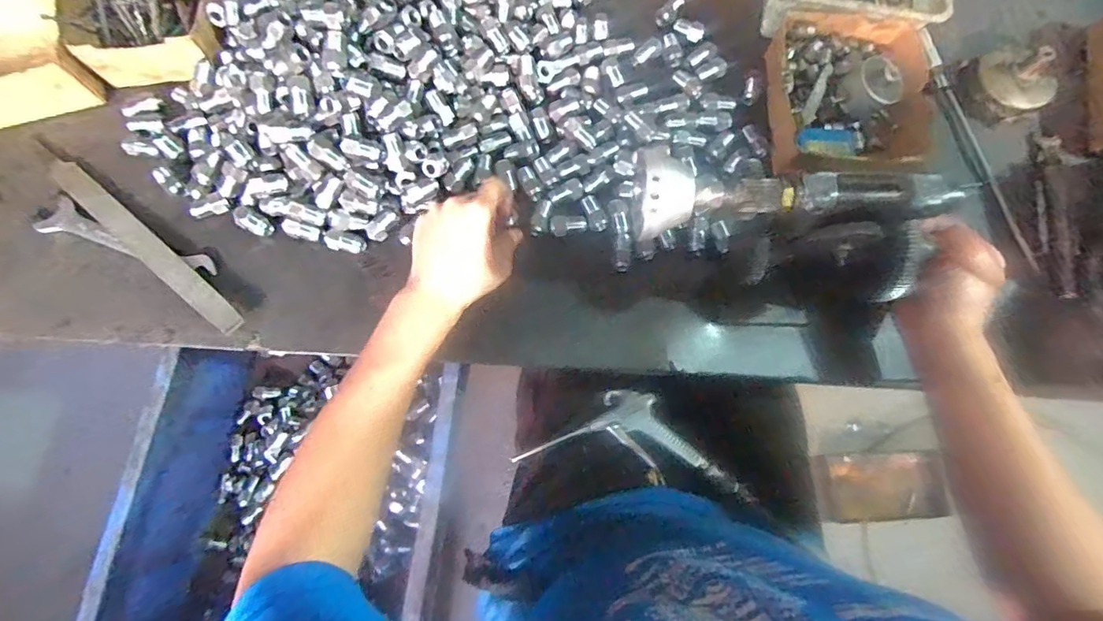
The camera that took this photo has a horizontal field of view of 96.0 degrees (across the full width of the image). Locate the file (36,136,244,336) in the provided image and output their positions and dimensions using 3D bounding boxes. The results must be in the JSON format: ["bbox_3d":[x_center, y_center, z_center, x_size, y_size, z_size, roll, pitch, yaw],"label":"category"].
[{"bbox_3d":[-0.391,-0.074,0.463,0.285,0.012,0.025,39,78,8],"label":"file"}]

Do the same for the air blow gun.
[{"bbox_3d":[0.094,0.139,0.552,0.243,0.031,0.094,10,76,2],"label":"air blow gun"}]

